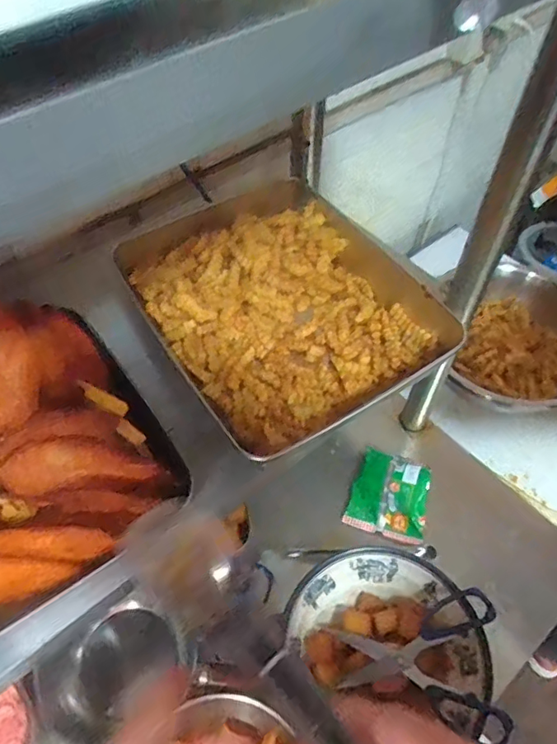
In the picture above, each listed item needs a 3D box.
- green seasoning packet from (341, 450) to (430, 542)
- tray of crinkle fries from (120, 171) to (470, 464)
[{"bbox_3d":[0.146,0.157,0.683,0.097,0.041,0.104,14,55,12],"label":"green seasoning packet"},{"bbox_3d":[-0.005,-0.084,0.541,0.243,0.053,0.335,-29,58,-19],"label":"tray of crinkle fries"}]

